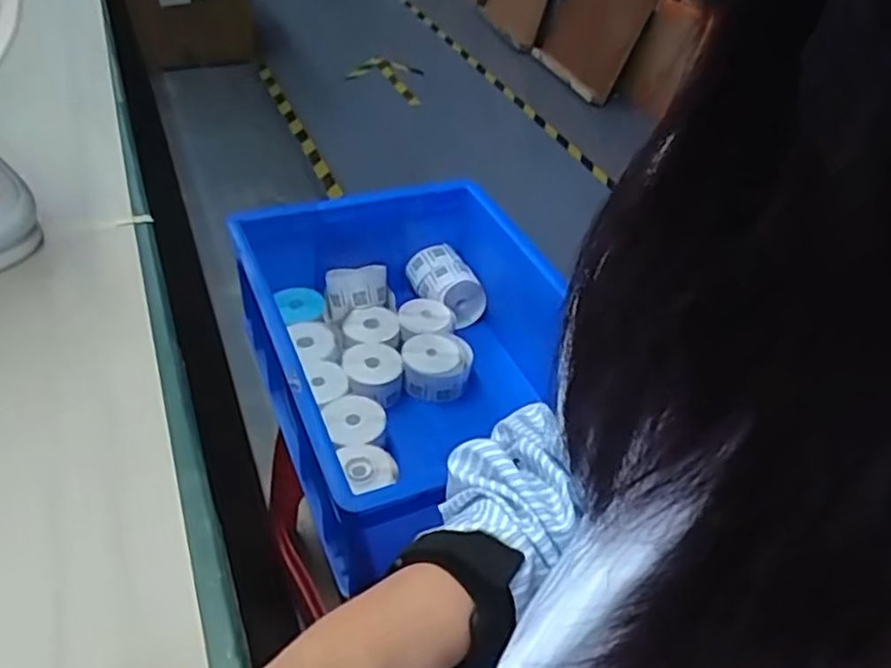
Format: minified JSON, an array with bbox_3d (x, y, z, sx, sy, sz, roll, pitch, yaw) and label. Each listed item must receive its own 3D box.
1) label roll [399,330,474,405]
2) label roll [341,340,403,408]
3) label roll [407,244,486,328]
[{"bbox_3d":[-0.011,0.036,0.783,0.074,0.047,0.070,4,41,-4],"label":"label roll"},{"bbox_3d":[-0.079,0.046,0.762,0.062,0.041,0.072,-1,42,-10],"label":"label roll"},{"bbox_3d":[-0.002,-0.062,0.872,0.062,0.061,0.091,-19,48,-28],"label":"label roll"}]

